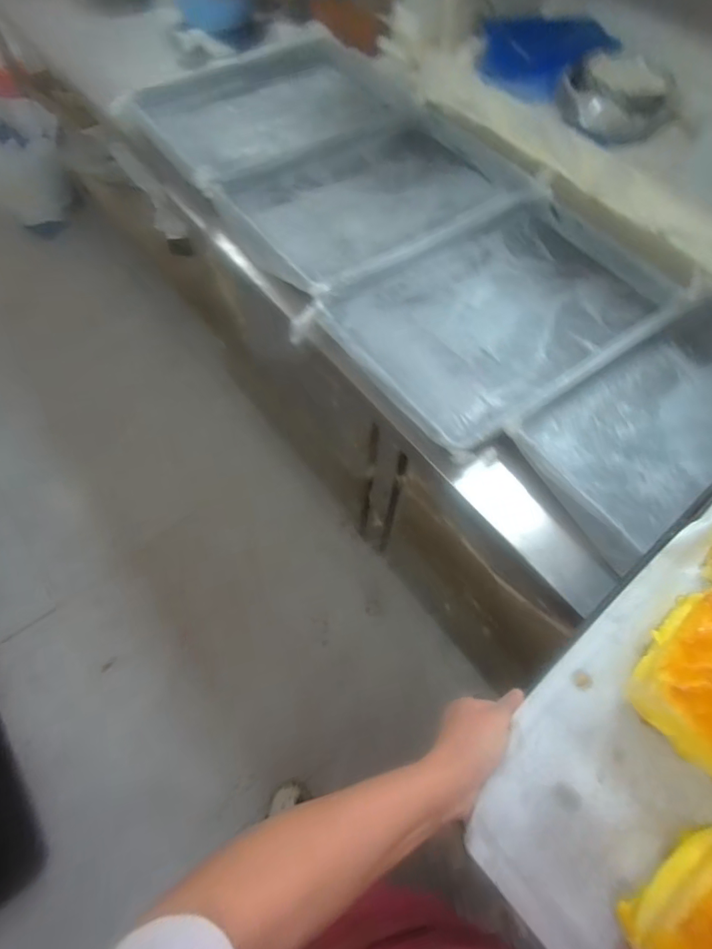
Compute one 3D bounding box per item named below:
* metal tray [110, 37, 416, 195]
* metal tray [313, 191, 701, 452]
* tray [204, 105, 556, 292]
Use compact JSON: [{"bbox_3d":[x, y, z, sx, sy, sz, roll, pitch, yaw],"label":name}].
[{"bbox_3d":[-0.205,-0.818,1.074,0.546,0.063,0.404,-33,65,-20],"label":"metal tray"},{"bbox_3d":[0.256,-0.302,0.865,0.585,0.075,0.380,-30,64,-19],"label":"metal tray"},{"bbox_3d":[0.040,-0.567,0.981,0.555,0.050,0.370,-31,70,-13],"label":"tray"}]

